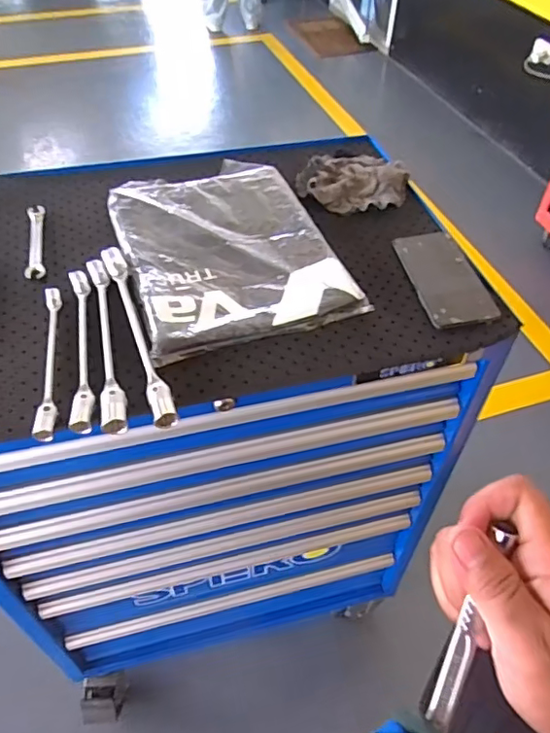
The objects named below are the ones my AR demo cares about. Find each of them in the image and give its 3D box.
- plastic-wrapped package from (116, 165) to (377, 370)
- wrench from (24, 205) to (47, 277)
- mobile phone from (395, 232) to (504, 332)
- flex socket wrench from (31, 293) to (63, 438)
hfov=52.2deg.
[{"bbox_3d":[-0.064,-0.152,0.692,0.235,0.022,0.325,-14,50,-14],"label":"plastic-wrapped package"},{"bbox_3d":[-0.300,-0.159,0.705,0.023,0.006,0.151,-11,50,-11],"label":"wrench"},{"bbox_3d":[0.199,-0.105,0.665,0.076,0.014,0.164,-13,48,0],"label":"mobile phone"},{"bbox_3d":[-0.228,-0.013,0.570,0.019,0.013,0.209,-9,49,-8],"label":"flex socket wrench"}]

